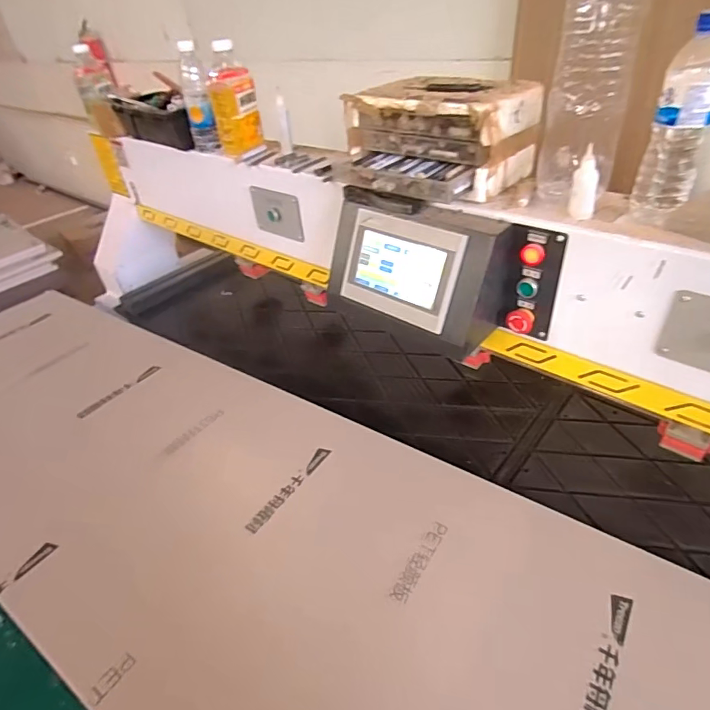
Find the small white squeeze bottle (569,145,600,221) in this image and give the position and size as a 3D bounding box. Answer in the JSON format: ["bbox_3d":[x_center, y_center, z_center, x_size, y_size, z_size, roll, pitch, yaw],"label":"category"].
[{"bbox_3d":[0.303,-0.225,0.620,0.025,0.086,0.028,0,39,8],"label":"small white squeeze bottle"}]

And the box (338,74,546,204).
[{"bbox_3d":[0.110,-0.345,0.748,0.213,0.127,0.279,-34,46,-30],"label":"box"}]

